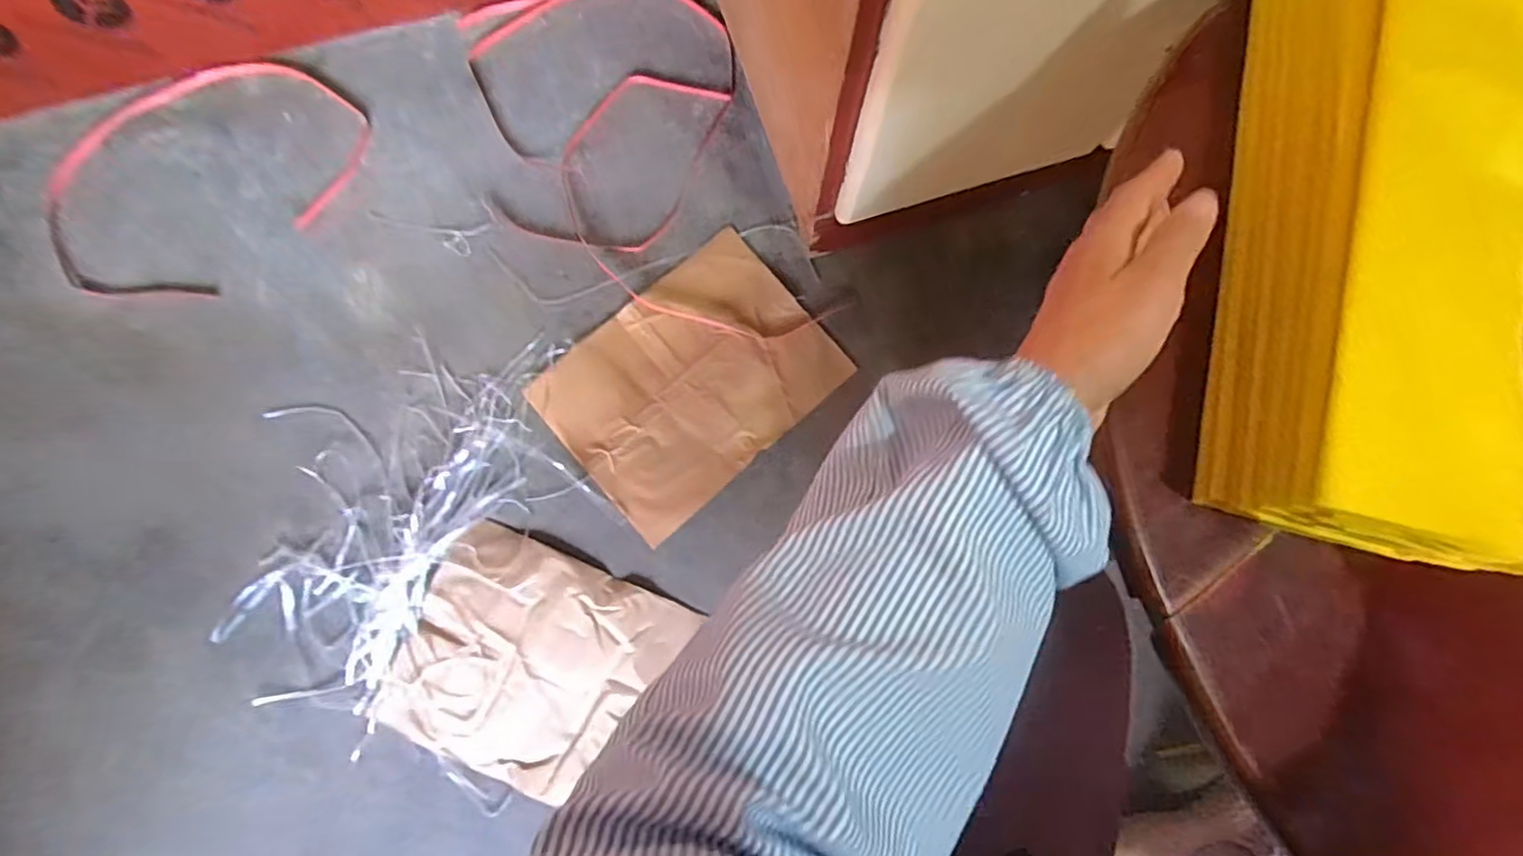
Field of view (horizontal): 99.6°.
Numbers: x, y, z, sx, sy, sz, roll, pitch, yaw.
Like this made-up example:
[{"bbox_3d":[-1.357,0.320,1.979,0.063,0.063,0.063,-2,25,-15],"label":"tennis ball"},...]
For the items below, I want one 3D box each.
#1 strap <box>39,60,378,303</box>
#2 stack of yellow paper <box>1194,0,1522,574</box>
[{"bbox_3d":[-0.758,-0.337,0.874,0.340,0.048,0.403,29,81,3],"label":"strap"},{"bbox_3d":[0.329,-0.109,0.329,0.124,0.078,0.358,13,80,0],"label":"stack of yellow paper"}]

